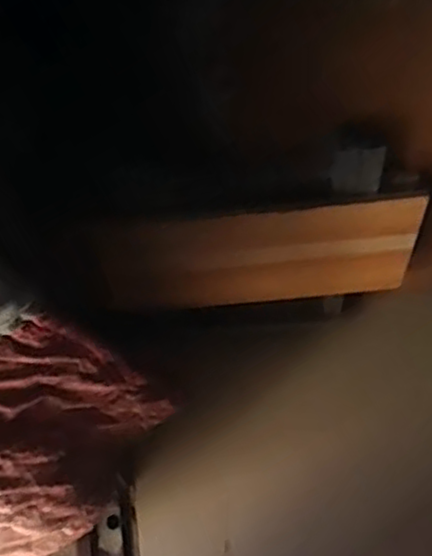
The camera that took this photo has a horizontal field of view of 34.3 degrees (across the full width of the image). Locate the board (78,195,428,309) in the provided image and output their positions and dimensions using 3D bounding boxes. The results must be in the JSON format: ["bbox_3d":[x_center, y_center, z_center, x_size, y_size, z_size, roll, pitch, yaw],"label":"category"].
[{"bbox_3d":[0.071,-0.028,1.352,0.620,0.281,0.028,-7,51,-3],"label":"board"}]

